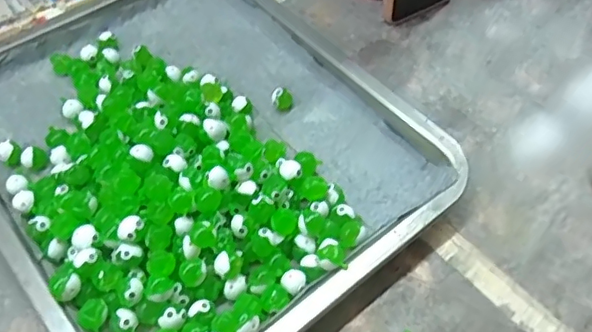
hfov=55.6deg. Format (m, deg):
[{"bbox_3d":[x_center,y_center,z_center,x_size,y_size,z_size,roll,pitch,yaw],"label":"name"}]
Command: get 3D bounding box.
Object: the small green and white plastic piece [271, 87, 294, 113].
[{"bbox_3d":[-0.010,-0.048,0.409,0.016,0.017,0.012,1,54,-2],"label":"small green and white plastic piece"}]

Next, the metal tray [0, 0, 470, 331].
[{"bbox_3d":[-0.078,-0.026,0.379,0.261,0.032,0.318,-35,63,-24],"label":"metal tray"}]

